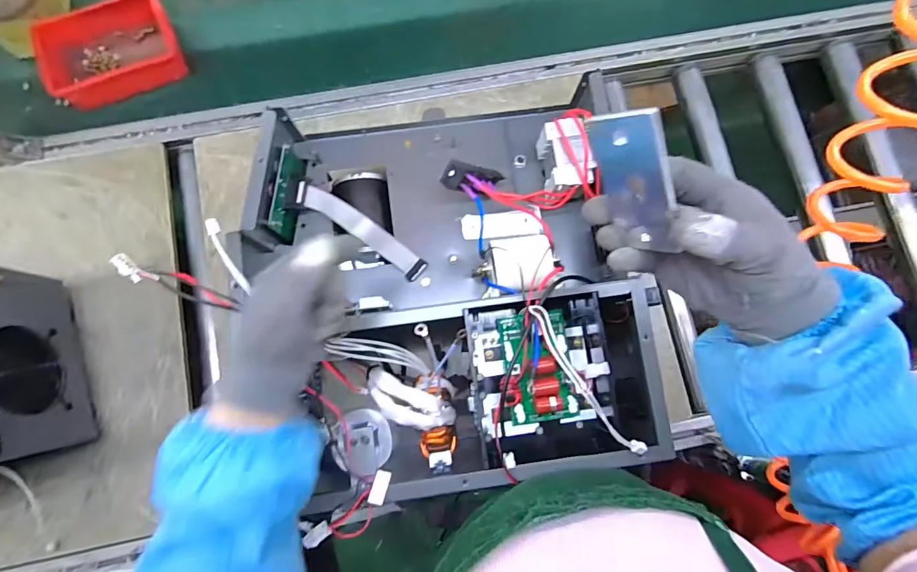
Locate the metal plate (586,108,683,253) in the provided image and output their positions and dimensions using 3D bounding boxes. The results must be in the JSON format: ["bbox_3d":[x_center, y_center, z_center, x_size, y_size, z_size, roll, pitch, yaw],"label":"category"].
[{"bbox_3d":[0.104,-0.060,0.257,0.005,0.041,0.086,-43,125,-25],"label":"metal plate"}]

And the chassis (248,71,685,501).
[{"bbox_3d":[-0.011,-0.007,0.500,0.381,0.100,0.426,-10,81,-3],"label":"chassis"}]

